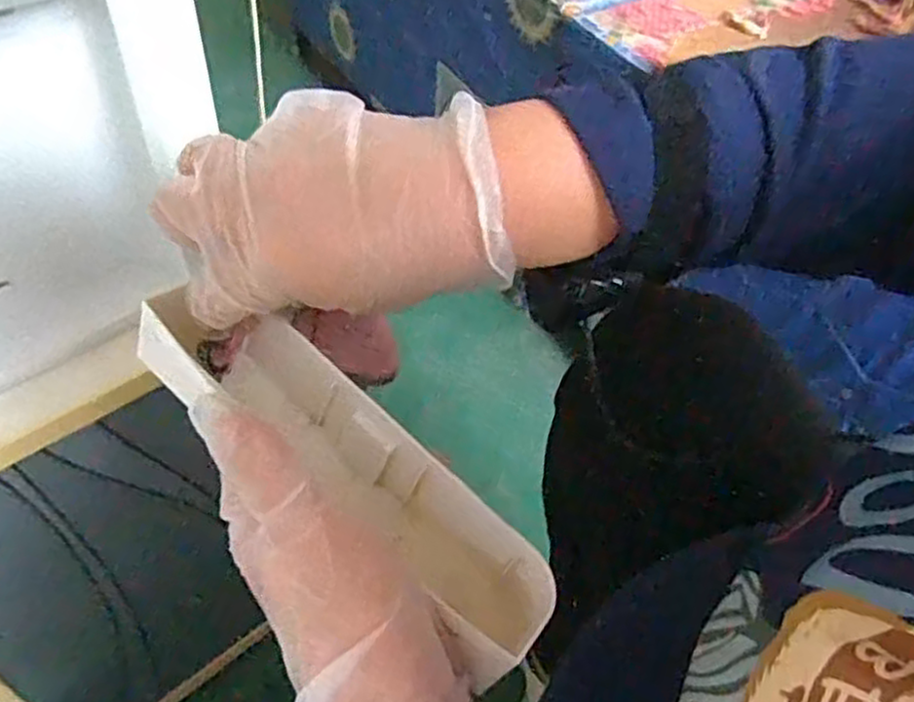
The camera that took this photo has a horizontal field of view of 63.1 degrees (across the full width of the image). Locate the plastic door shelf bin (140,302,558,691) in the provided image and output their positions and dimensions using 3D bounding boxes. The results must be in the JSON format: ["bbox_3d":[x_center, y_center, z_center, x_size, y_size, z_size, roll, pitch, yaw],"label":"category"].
[{"bbox_3d":[-0.047,0.051,0.325,0.206,0.057,0.060,38,55,15],"label":"plastic door shelf bin"}]

